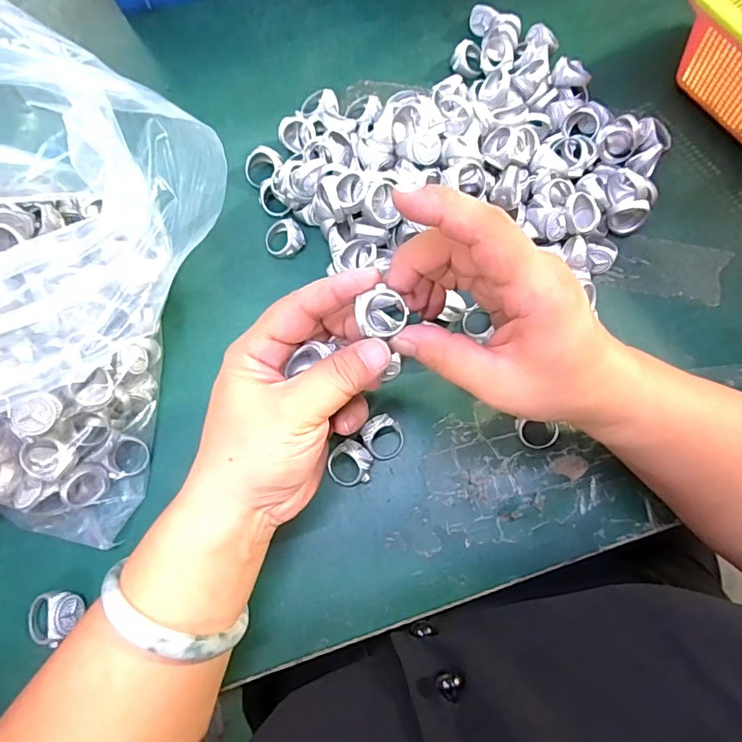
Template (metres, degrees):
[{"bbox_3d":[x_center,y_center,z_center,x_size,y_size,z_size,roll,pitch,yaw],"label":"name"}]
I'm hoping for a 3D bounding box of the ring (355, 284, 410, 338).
[{"bbox_3d":[0.004,-0.026,0.225,0.023,0.009,0.020,-29,74,-8],"label":"ring"}]

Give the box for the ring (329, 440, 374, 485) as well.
[{"bbox_3d":[-0.011,0.054,0.286,0.023,0.017,0.025,0,72,1],"label":"ring"}]

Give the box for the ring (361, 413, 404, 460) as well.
[{"bbox_3d":[0.008,0.039,0.291,0.024,0.016,0.024,0,72,1],"label":"ring"}]

